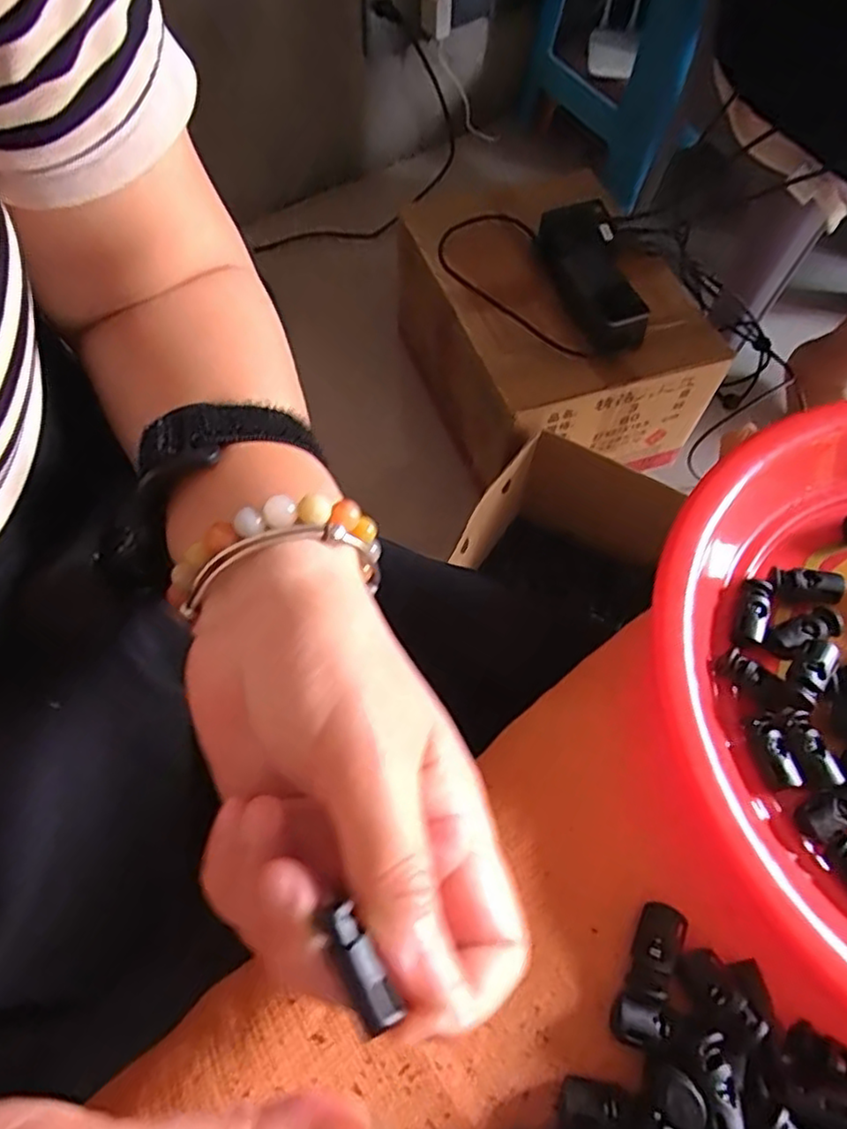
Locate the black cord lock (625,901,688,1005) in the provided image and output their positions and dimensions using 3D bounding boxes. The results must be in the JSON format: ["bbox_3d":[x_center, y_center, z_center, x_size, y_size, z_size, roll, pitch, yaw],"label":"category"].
[{"bbox_3d":[0.074,0.123,0.213,0.014,0.007,0.027,26,65,11],"label":"black cord lock"}]

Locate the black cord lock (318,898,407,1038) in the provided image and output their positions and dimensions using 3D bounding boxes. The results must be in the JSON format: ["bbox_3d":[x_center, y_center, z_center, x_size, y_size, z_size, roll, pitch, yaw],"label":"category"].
[{"bbox_3d":[-0.014,0.088,0.146,0.008,0.005,0.025,-23,70,-13],"label":"black cord lock"}]

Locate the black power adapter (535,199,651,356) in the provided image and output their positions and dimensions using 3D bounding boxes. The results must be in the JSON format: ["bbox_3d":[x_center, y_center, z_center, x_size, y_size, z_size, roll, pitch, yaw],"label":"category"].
[{"bbox_3d":[0.191,-0.343,0.787,0.085,0.043,0.212,-7,63,-5],"label":"black power adapter"}]

